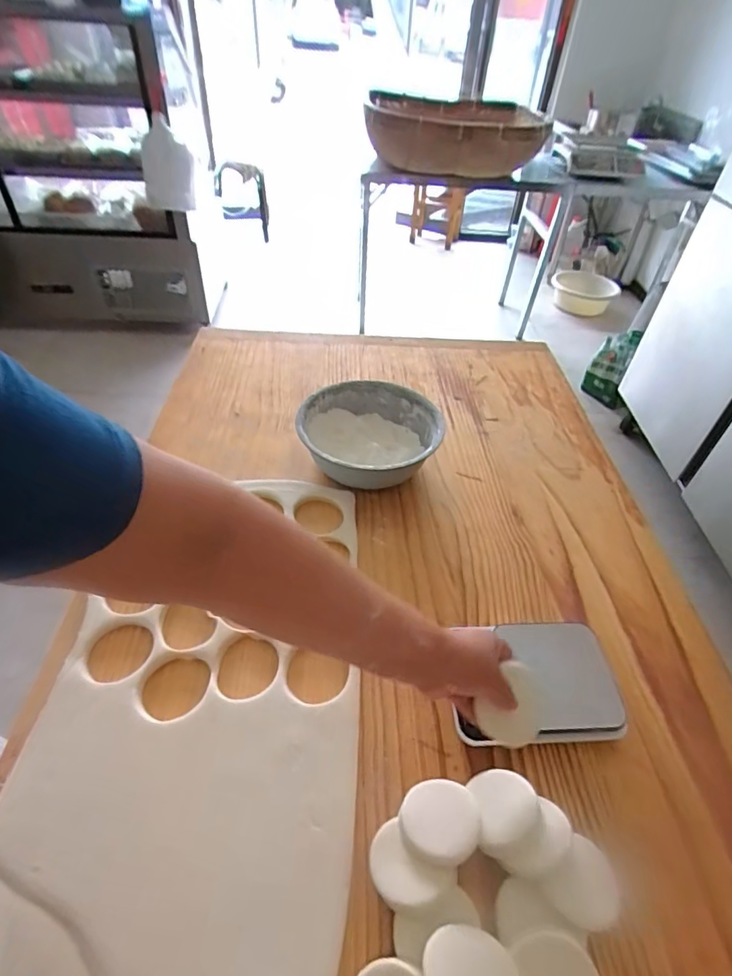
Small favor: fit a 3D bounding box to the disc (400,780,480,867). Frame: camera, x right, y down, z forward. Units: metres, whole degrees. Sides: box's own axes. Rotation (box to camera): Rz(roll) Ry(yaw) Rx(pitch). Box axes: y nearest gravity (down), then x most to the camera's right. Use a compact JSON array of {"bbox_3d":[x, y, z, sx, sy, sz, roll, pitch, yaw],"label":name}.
[{"bbox_3d":[0.064,0.288,0.438,0.066,0.007,0.066,-4,27,14],"label":"disc"}]

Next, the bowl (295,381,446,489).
[{"bbox_3d":[0.009,-0.076,0.795,0.206,0.092,0.205,2,44,-2],"label":"bowl"}]

